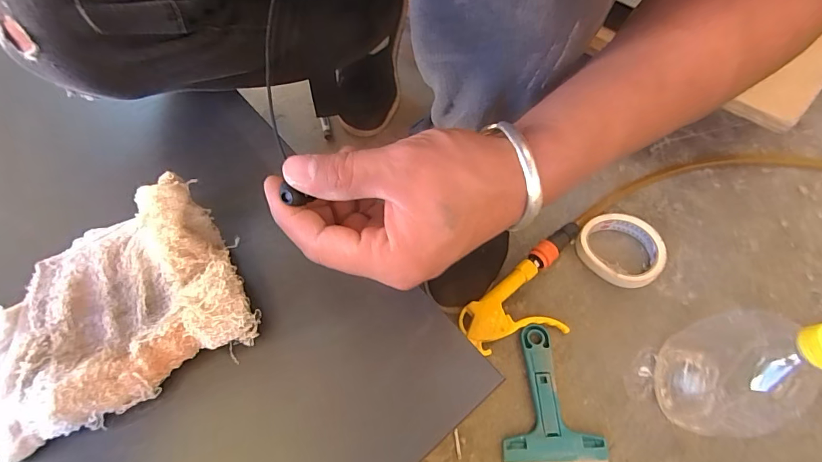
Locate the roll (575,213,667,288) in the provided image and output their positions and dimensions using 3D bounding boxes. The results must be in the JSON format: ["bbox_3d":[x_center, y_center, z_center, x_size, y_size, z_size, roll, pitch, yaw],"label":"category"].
[{"bbox_3d":[0.262,0.022,0.518,0.089,0.024,0.098,-30,63,-13],"label":"roll"}]

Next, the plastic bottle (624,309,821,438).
[{"bbox_3d":[0.278,0.117,0.365,0.083,0.191,0.085,-1,60,3],"label":"plastic bottle"}]

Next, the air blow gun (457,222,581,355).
[{"bbox_3d":[0.149,0.076,0.494,0.200,0.035,0.083,-38,65,-17],"label":"air blow gun"}]

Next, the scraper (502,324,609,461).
[{"bbox_3d":[0.143,0.174,0.448,0.099,0.011,0.141,-2,60,2],"label":"scraper"}]

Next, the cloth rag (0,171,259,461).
[{"bbox_3d":[-0.213,0.045,0.287,0.173,0.074,0.146,-27,60,-12],"label":"cloth rag"}]

